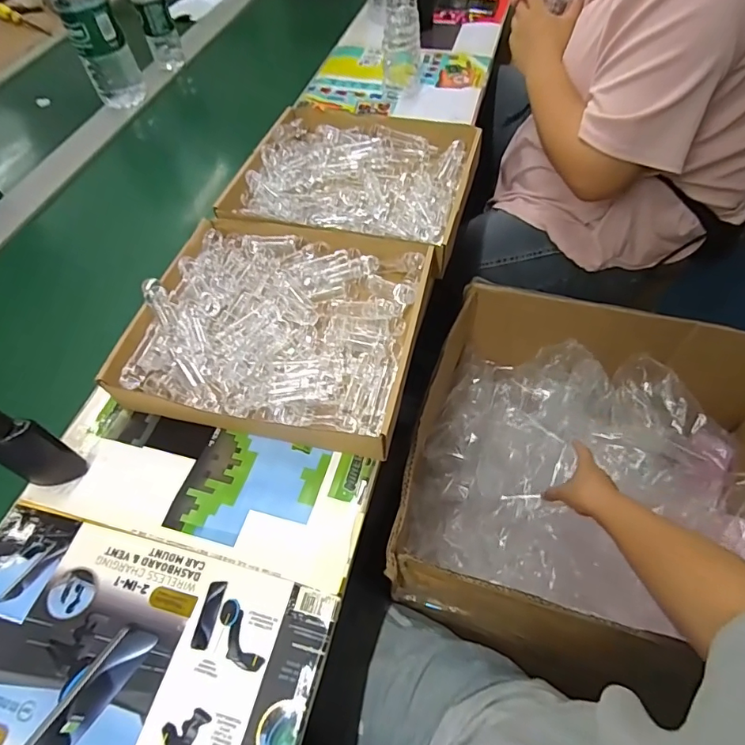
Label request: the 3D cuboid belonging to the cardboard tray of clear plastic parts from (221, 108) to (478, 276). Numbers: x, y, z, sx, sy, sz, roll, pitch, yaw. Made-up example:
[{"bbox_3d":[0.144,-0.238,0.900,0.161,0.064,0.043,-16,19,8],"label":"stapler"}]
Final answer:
[{"bbox_3d":[-0.016,-0.295,0.696,0.313,0.047,0.314,12,57,12],"label":"cardboard tray of clear plastic parts"}]

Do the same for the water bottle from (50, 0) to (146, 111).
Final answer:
[{"bbox_3d":[-0.498,-0.629,0.817,0.088,0.308,0.088,-25,57,-13],"label":"water bottle"}]

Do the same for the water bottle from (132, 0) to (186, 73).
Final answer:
[{"bbox_3d":[-0.426,-0.705,0.918,0.059,0.227,0.054,-21,56,-10],"label":"water bottle"}]

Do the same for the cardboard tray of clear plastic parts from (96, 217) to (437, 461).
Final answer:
[{"bbox_3d":[-0.101,-0.058,0.544,0.301,0.062,0.276,11,57,12],"label":"cardboard tray of clear plastic parts"}]

